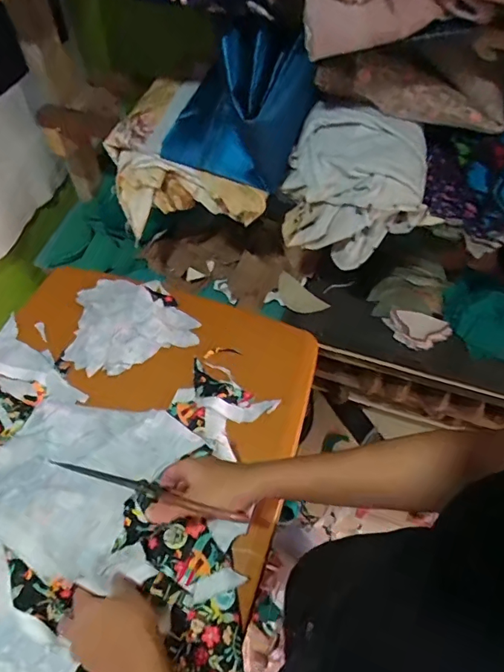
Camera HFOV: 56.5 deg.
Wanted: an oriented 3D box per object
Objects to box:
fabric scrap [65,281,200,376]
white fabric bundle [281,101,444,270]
[{"bbox_3d":[-0.184,-0.023,0.736,0.189,0.024,0.176,-2,56,-3],"label":"fabric scrap"},{"bbox_3d":[0.155,-0.210,0.670,0.206,0.159,0.131,16,57,9],"label":"white fabric bundle"}]

